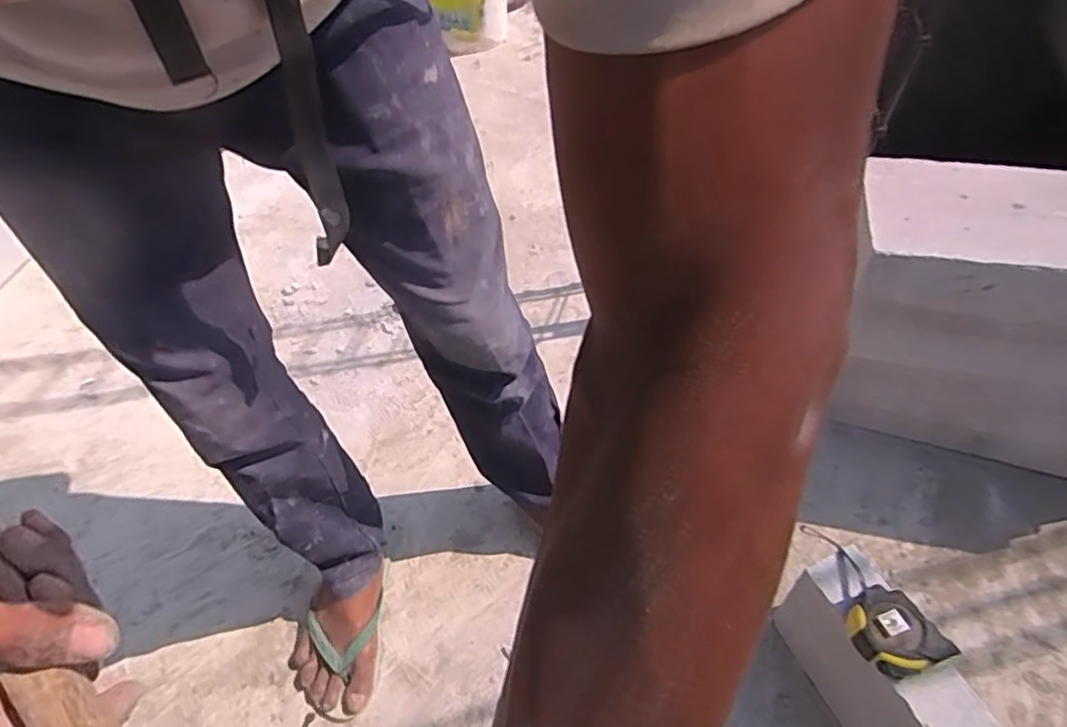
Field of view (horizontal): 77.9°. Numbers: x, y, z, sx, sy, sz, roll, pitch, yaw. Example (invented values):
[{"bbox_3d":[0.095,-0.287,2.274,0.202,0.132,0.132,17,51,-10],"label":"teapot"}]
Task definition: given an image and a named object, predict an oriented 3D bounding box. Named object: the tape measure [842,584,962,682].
[{"bbox_3d":[0.382,0.287,0.707,0.080,0.044,0.089,-17,52,-10],"label":"tape measure"}]

